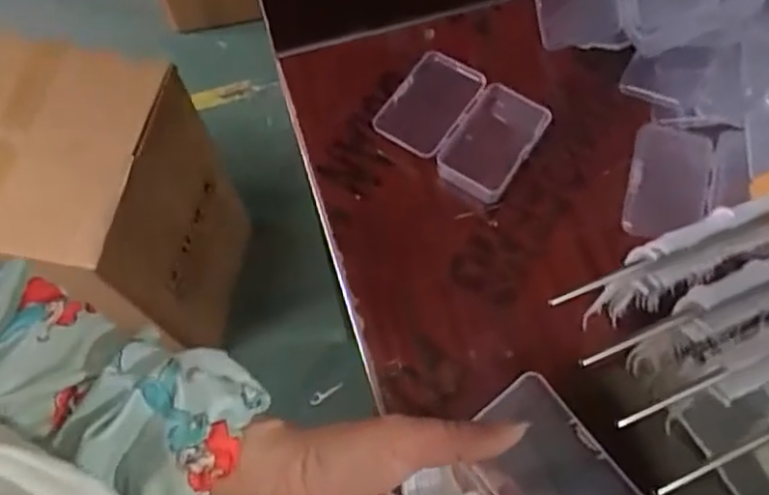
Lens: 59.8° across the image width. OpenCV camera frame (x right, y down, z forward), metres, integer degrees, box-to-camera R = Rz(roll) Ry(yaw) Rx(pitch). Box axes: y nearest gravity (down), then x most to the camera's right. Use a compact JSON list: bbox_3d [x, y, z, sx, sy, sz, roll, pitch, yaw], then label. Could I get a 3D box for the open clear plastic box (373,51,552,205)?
[{"bbox_3d":[0.059,-0.094,0.500,0.108,0.026,0.093,32,73,13],"label":"open clear plastic box"}]

